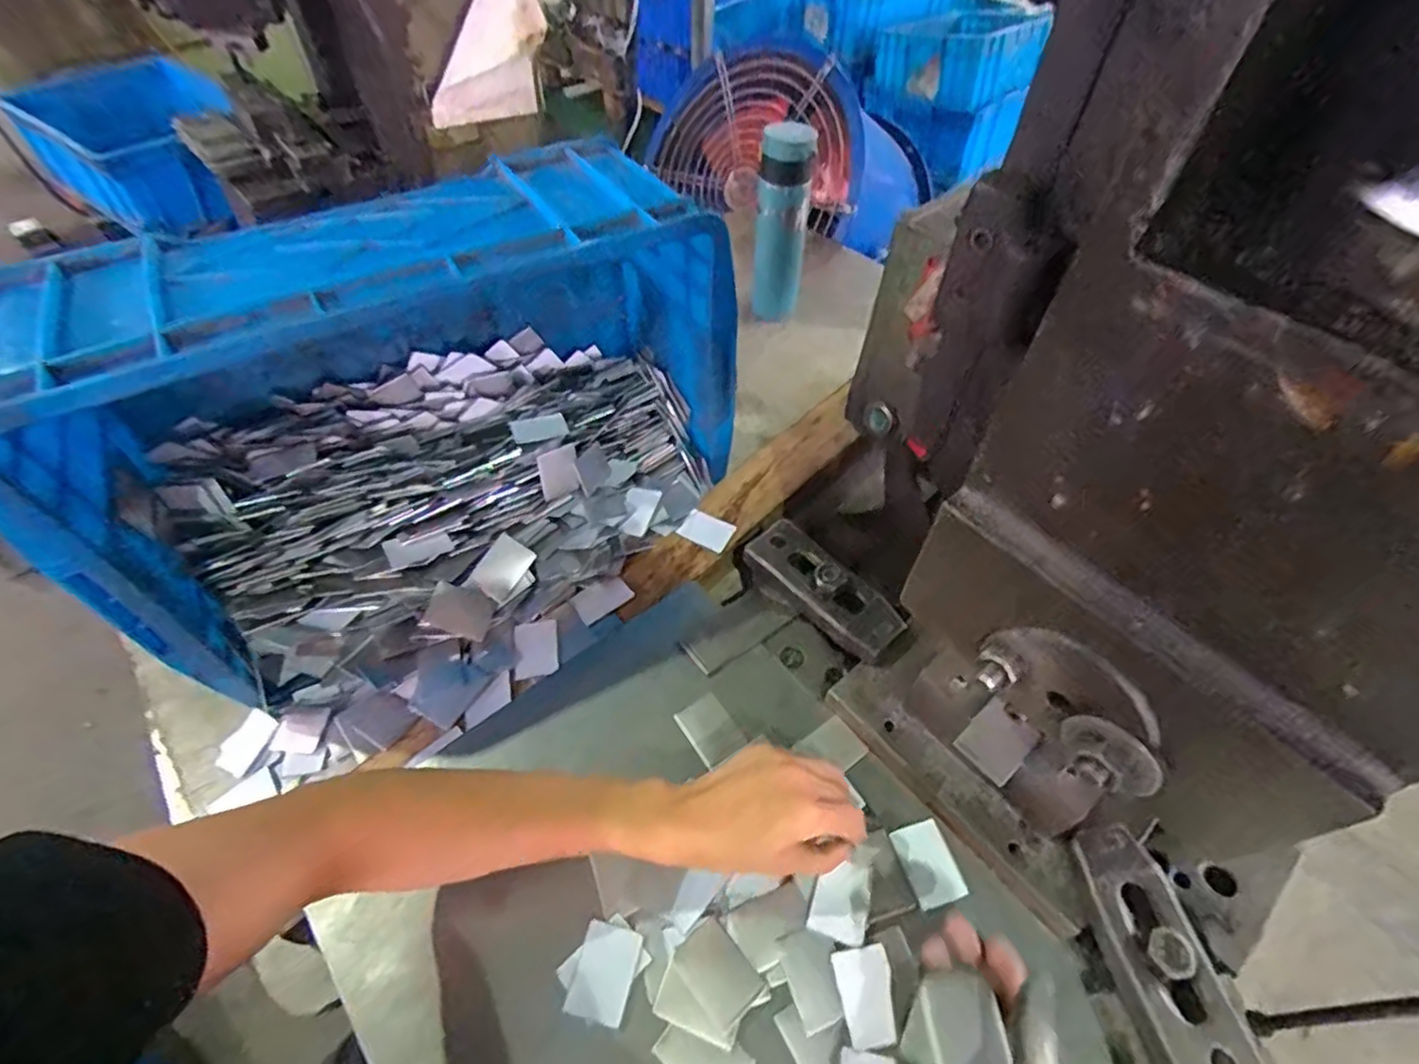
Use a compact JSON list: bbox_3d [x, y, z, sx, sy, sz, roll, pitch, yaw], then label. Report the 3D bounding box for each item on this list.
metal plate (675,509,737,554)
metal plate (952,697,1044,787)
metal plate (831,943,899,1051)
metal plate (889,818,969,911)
[{"bbox_3d":[-0.002,-0.001,0.608,0.047,0.004,0.037,26,53,17],"label":"metal plate"},{"bbox_3d":[0.180,0.131,0.408,0.042,0.004,0.036,-42,65,-10],"label":"metal plate"},{"bbox_3d":[0.093,0.271,0.382,0.031,0.004,0.046,-7,51,-7],"label":"metal plate"},{"bbox_3d":[0.144,0.217,0.429,0.033,0.004,0.048,-13,52,-12],"label":"metal plate"}]

